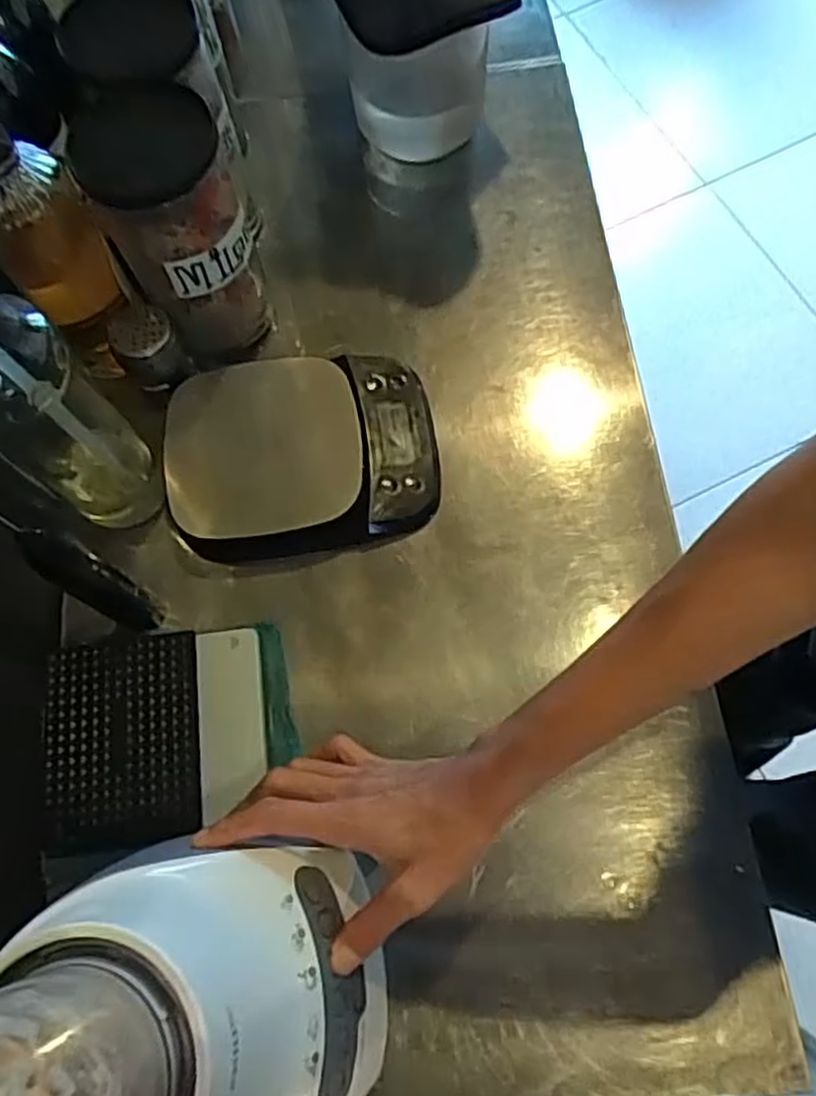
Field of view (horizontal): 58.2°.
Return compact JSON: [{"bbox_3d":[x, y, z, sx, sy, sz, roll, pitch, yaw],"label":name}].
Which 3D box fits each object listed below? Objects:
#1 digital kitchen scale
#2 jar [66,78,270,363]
[{"bbox_3d":[-0.081,-0.074,0.562,0.199,0.036,0.146,-11,71,0],"label":"digital kitchen scale"},{"bbox_3d":[-0.160,-0.228,0.524,0.083,0.169,0.096,-10,71,0],"label":"jar"}]

